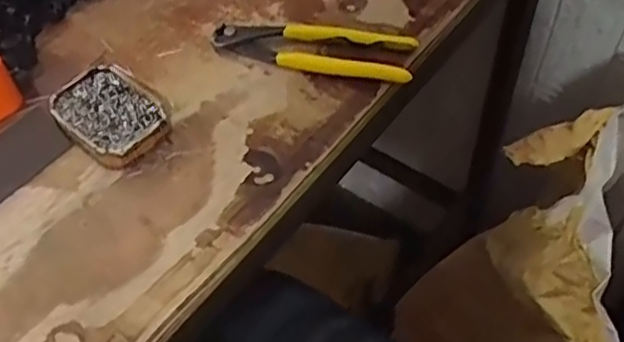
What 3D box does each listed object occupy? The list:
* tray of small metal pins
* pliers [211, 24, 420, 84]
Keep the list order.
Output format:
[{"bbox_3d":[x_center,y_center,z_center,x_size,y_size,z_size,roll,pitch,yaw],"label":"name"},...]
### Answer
[{"bbox_3d":[-0.152,-0.042,0.489,0.066,0.021,0.089,-39,60,-23],"label":"tray of small metal pins"},{"bbox_3d":[0.002,-0.103,0.528,0.163,0.021,0.043,13,55,13],"label":"pliers"}]

